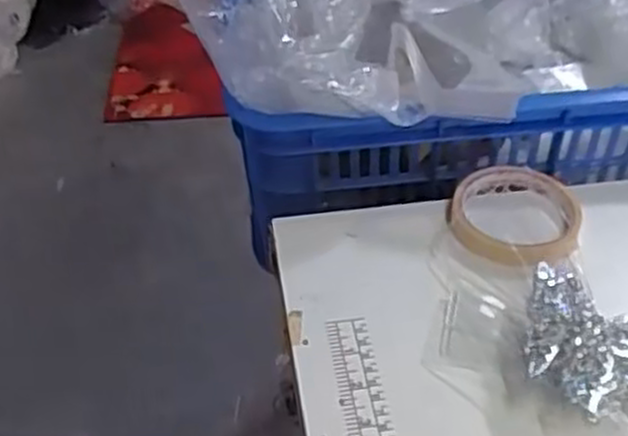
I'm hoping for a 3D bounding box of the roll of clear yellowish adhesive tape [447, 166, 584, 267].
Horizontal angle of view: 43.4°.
[{"bbox_3d":[0.145,-0.006,0.563,0.090,0.015,0.096,-1,45,1],"label":"roll of clear yellowish adhesive tape"}]

